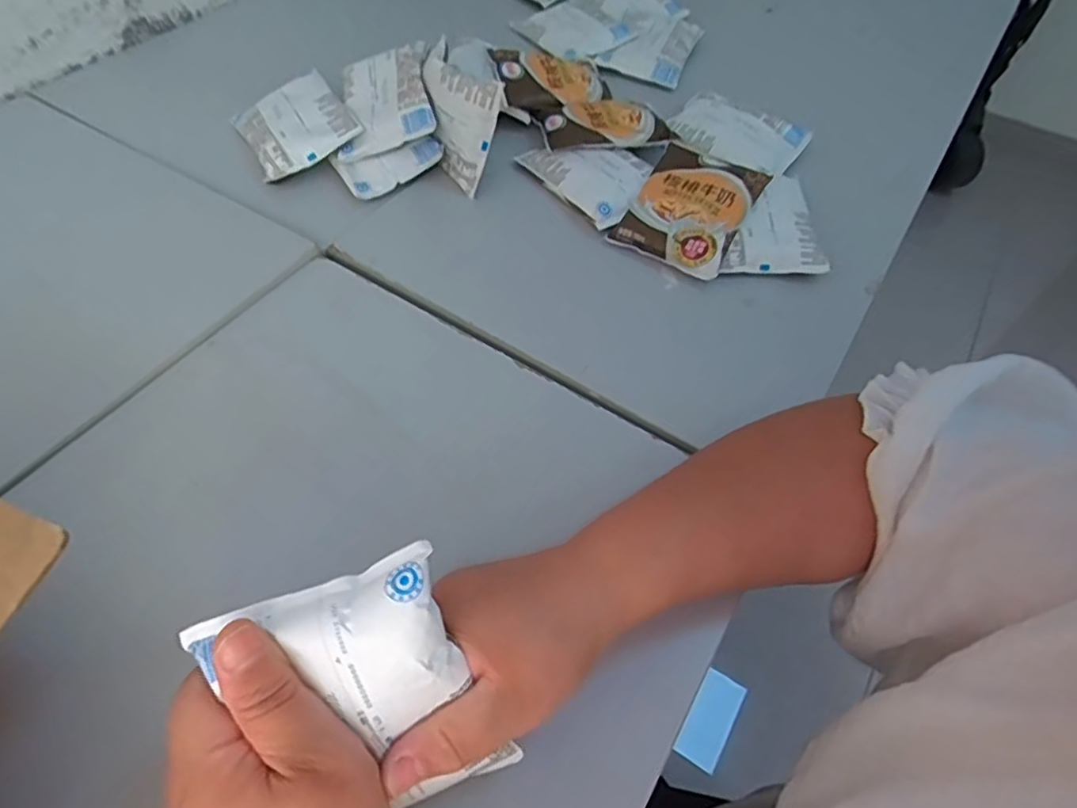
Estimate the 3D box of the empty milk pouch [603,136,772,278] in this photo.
[{"bbox_3d":[0.133,-0.175,0.544,0.094,0.027,0.122,28,58,15],"label":"empty milk pouch"}]

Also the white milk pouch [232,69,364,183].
[{"bbox_3d":[-0.226,-0.262,0.586,0.093,0.017,0.109,-32,64,-8],"label":"white milk pouch"}]

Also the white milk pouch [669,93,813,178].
[{"bbox_3d":[0.196,-0.268,0.627,0.126,0.033,0.063,28,58,15],"label":"white milk pouch"}]

